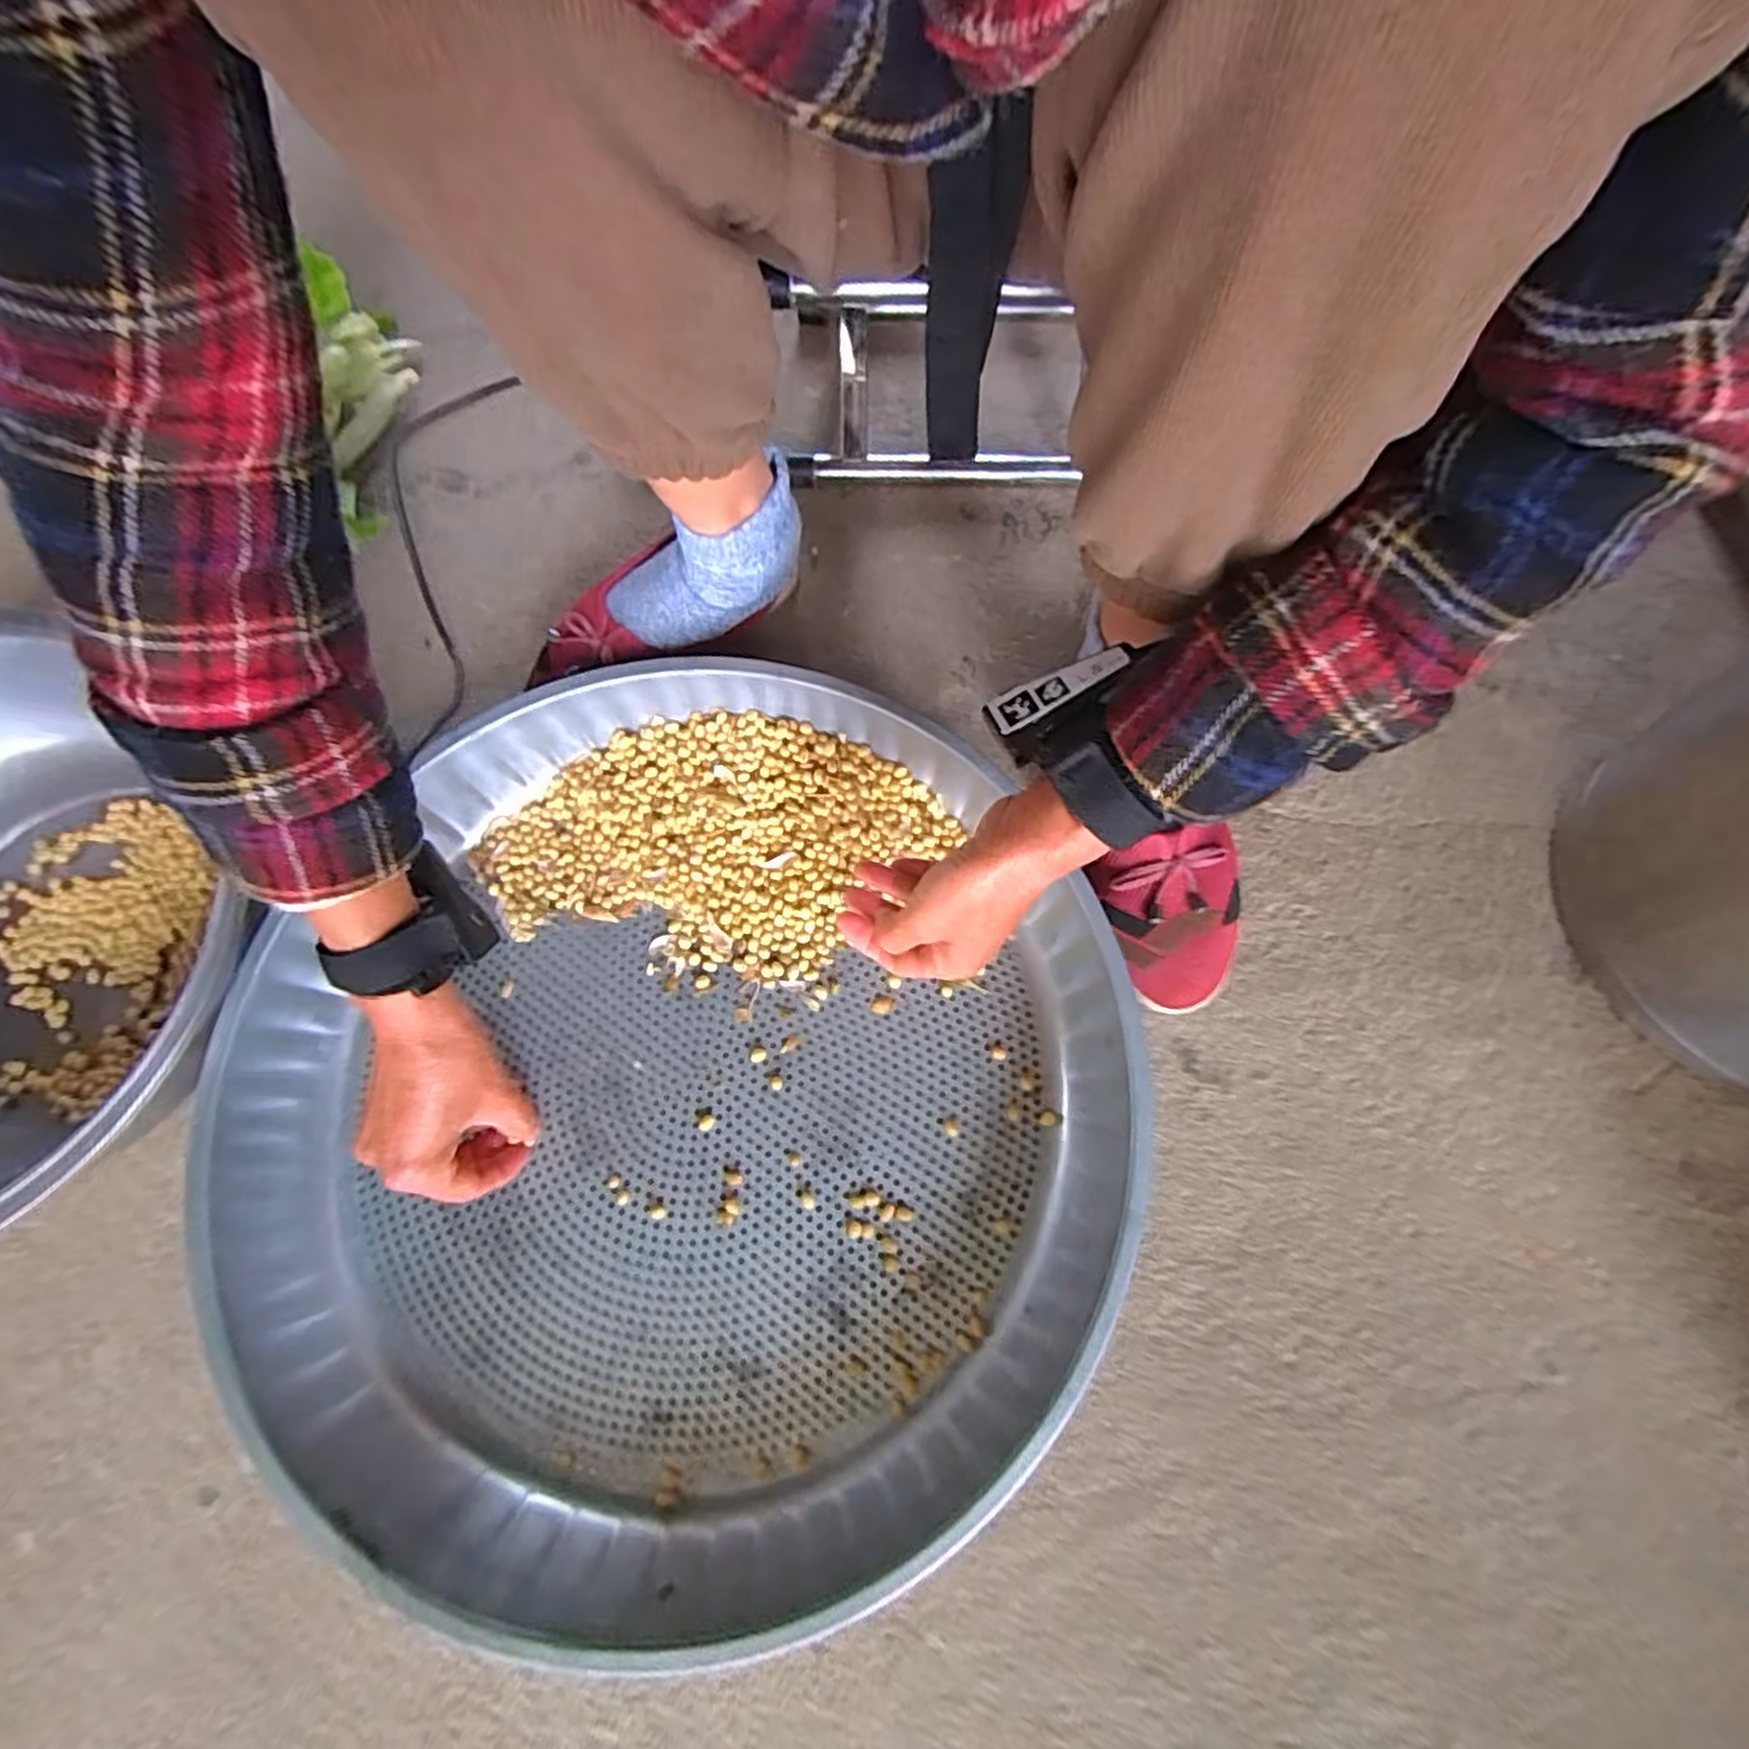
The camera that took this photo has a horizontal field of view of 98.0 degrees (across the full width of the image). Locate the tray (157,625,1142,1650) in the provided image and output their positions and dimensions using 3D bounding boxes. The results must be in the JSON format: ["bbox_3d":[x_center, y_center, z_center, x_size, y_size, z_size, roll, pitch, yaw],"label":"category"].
[{"bbox_3d":[-0.101,0.117,0.430,0.464,0.071,0.471,0,73,1],"label":"tray"}]

